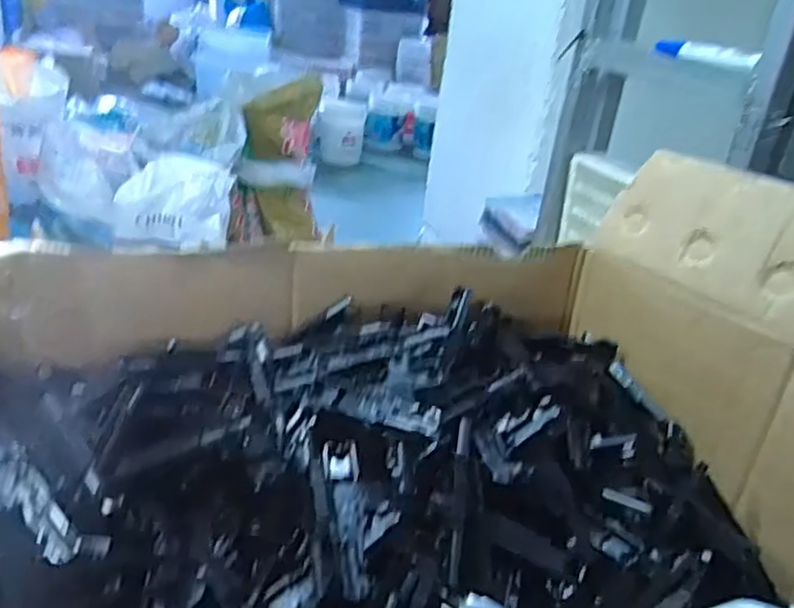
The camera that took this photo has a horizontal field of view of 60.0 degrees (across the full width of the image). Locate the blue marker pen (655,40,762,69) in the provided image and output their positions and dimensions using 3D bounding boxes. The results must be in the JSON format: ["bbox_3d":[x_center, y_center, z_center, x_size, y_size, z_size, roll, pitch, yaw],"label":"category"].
[{"bbox_3d":[0.304,-0.243,0.669,0.018,0.017,0.146,-2,28,-17],"label":"blue marker pen"}]

